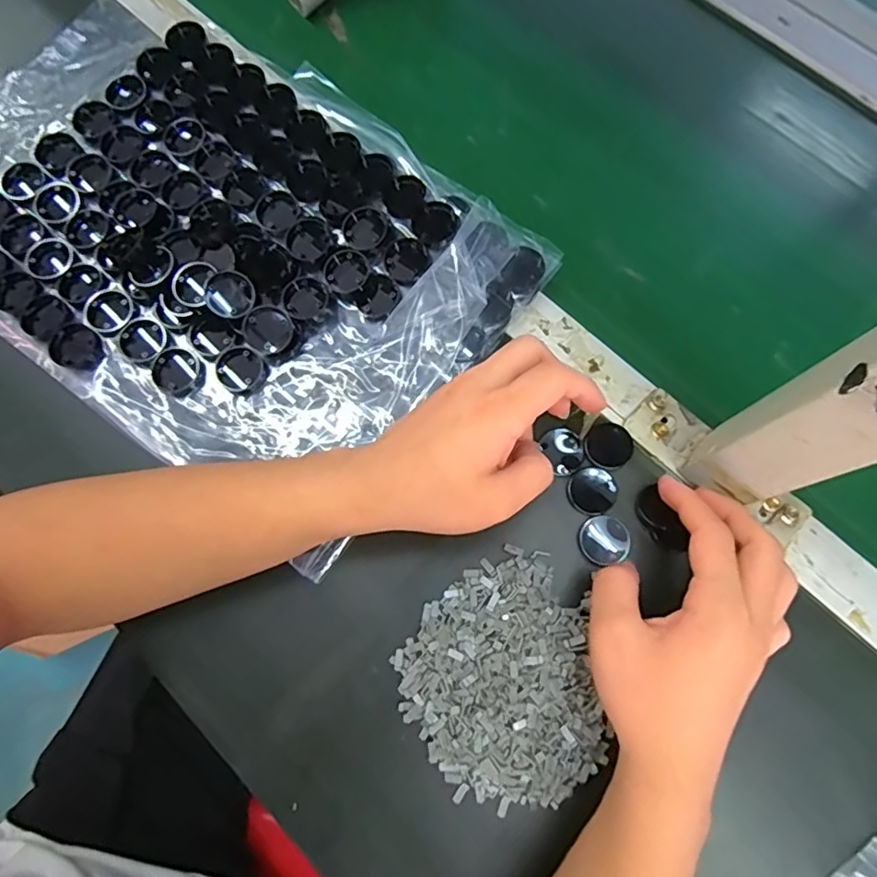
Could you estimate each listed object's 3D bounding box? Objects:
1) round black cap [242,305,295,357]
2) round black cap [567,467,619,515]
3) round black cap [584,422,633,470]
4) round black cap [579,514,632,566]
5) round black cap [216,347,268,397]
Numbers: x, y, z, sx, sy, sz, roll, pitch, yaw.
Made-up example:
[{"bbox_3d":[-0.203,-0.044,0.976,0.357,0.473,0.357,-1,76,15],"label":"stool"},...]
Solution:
[{"bbox_3d":[-0.110,-0.071,0.366,0.031,0.004,0.031,0,95,-1],"label":"round black cap"},{"bbox_3d":[0.096,0.033,0.352,0.029,0.008,0.028,0,74,-1],"label":"round black cap"},{"bbox_3d":[0.108,0.005,0.358,0.029,0.007,0.029,0,74,-1],"label":"round black cap"},{"bbox_3d":[0.101,0.061,0.343,0.028,0.007,0.028,-1,68,2],"label":"round black cap"},{"bbox_3d":[-0.128,-0.044,0.364,0.030,0.007,0.029,0,74,-1],"label":"round black cap"}]

